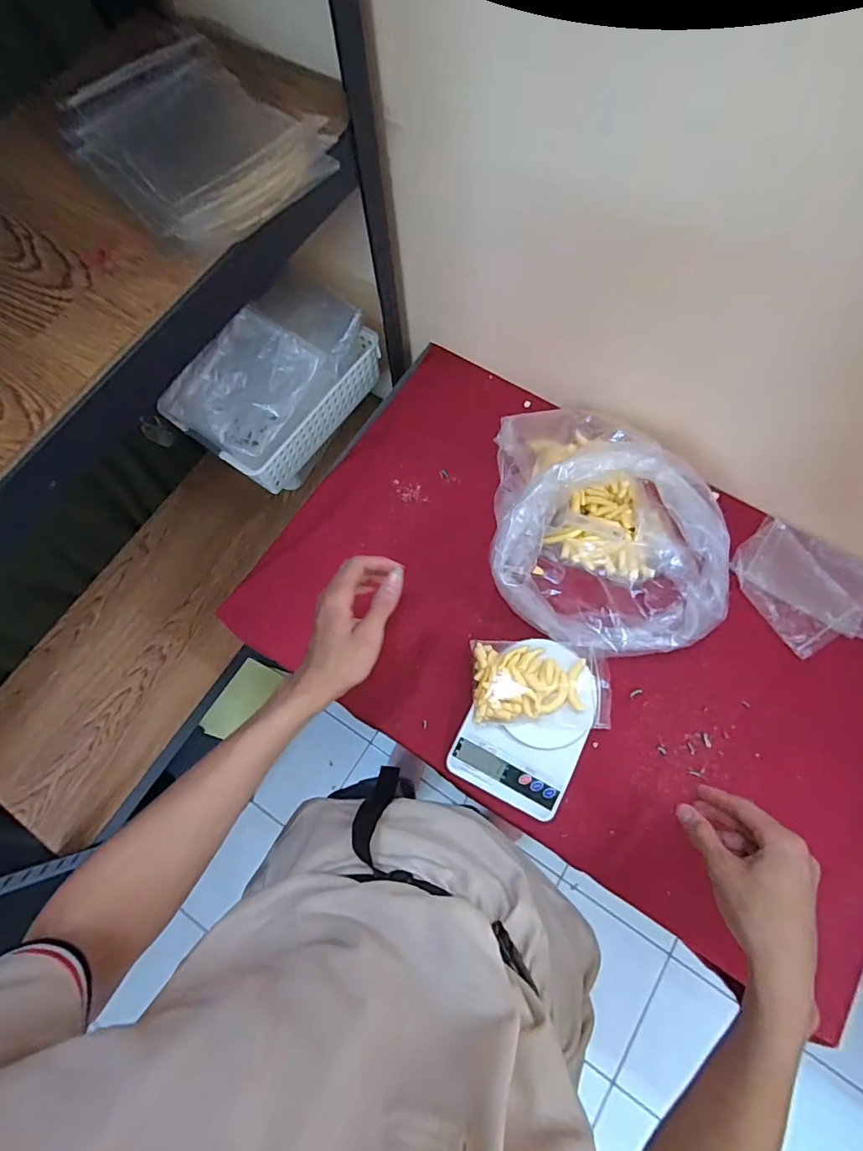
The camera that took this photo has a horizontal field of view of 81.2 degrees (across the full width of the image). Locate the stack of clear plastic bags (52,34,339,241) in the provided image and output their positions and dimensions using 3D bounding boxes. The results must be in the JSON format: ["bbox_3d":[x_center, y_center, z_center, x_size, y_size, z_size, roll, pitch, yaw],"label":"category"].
[{"bbox_3d":[-0.219,-0.401,0.453,0.165,0.028,0.257,-44,76,-10],"label":"stack of clear plastic bags"}]

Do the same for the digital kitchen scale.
[{"bbox_3d":[0.110,0.165,0.570,0.132,0.034,0.184,26,76,10],"label":"digital kitchen scale"}]

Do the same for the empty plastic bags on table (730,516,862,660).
[{"bbox_3d":[0.461,0.017,0.621,0.171,0.008,0.146,30,76,11],"label":"empty plastic bags on table"}]

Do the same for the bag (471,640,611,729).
[{"bbox_3d":[0.120,0.118,0.560,0.144,0.025,0.092,3,67,0],"label":"bag"}]

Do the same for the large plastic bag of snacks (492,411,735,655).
[{"bbox_3d":[0.202,-0.062,0.583,0.249,0.148,0.283,-1,73,2],"label":"large plastic bag of snacks"}]

